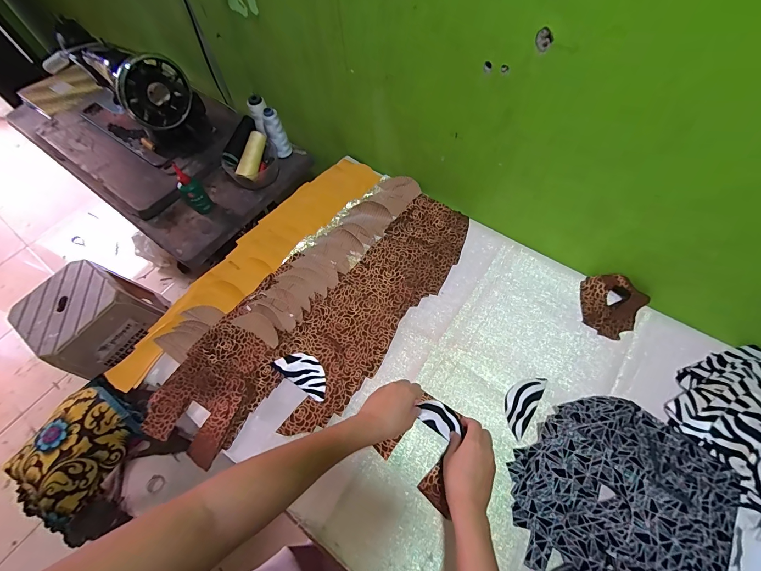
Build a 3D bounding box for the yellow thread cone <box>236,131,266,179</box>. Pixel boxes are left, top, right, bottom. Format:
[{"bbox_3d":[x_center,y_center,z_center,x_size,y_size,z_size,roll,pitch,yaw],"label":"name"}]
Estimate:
[{"bbox_3d":[-0.282,-0.285,0.738,0.043,0.036,0.112,14,82,10],"label":"yellow thread cone"}]

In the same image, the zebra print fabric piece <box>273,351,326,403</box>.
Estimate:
[{"bbox_3d":[-0.126,0.144,0.554,0.102,0.004,0.051,31,68,17],"label":"zebra print fabric piece"}]

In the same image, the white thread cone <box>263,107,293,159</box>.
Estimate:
[{"bbox_3d":[-0.237,-0.343,0.770,0.044,0.127,0.050,-21,64,-8],"label":"white thread cone"}]

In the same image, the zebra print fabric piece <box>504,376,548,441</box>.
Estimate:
[{"bbox_3d":[0.218,0.181,0.514,0.044,0.004,0.101,30,68,19],"label":"zebra print fabric piece"}]

